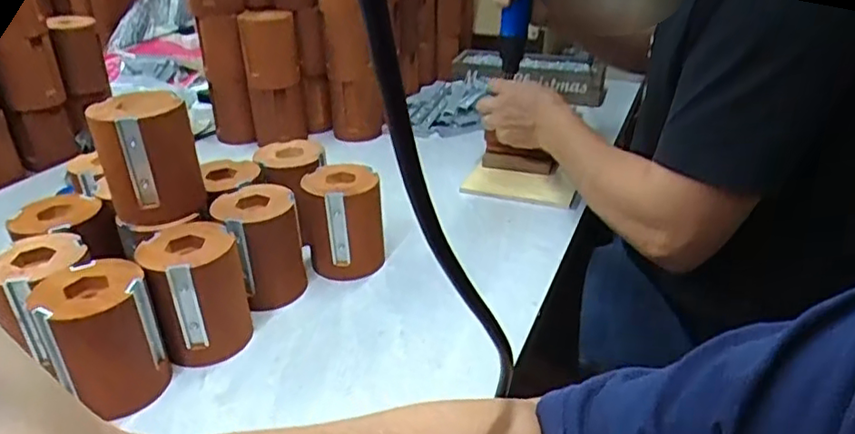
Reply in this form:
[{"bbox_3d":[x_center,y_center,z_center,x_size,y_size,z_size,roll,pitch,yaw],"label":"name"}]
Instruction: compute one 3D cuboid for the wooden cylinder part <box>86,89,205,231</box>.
[{"bbox_3d":[-0.246,-0.051,0.539,0.078,0.102,0.075,-11,31,-20],"label":"wooden cylinder part"}]

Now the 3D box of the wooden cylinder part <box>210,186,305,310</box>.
[{"bbox_3d":[-0.161,0.027,0.592,0.076,0.102,0.084,-6,30,-12],"label":"wooden cylinder part"}]

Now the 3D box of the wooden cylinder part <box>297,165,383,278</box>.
[{"bbox_3d":[-0.087,0.003,0.627,0.081,0.107,0.066,-4,29,-7],"label":"wooden cylinder part"}]

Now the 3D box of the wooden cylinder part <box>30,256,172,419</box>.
[{"bbox_3d":[-0.257,0.096,0.481,0.076,0.100,0.075,-24,38,-37],"label":"wooden cylinder part"}]

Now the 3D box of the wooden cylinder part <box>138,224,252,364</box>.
[{"bbox_3d":[-0.198,0.067,0.531,0.079,0.101,0.070,-11,31,-20],"label":"wooden cylinder part"}]

